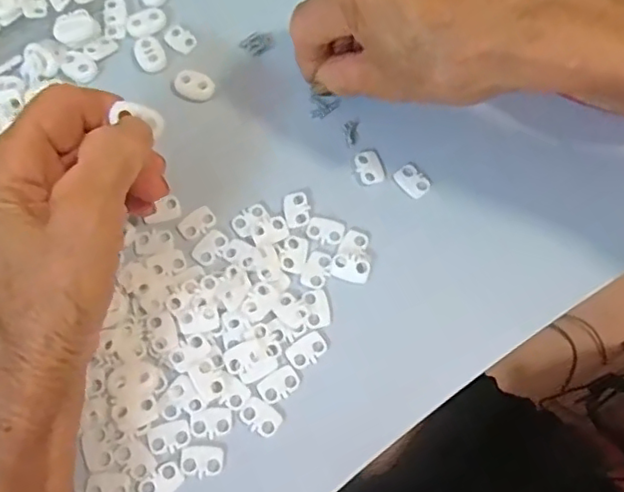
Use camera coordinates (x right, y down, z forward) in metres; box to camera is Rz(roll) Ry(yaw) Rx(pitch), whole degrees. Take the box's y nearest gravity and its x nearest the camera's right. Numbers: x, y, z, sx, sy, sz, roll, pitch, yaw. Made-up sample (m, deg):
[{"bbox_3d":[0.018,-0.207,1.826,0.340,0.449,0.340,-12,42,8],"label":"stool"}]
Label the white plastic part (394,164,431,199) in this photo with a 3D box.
[{"bbox_3d":[0.050,-0.033,0.303,0.013,0.004,0.018,-40,74,-13],"label":"white plastic part"}]

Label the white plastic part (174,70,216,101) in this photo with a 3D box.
[{"bbox_3d":[-0.063,-0.086,0.324,0.022,0.004,0.016,32,73,12],"label":"white plastic part"}]

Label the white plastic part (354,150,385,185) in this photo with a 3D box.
[{"bbox_3d":[0.029,-0.040,0.306,0.012,0.004,0.018,-15,70,-5],"label":"white plastic part"}]

